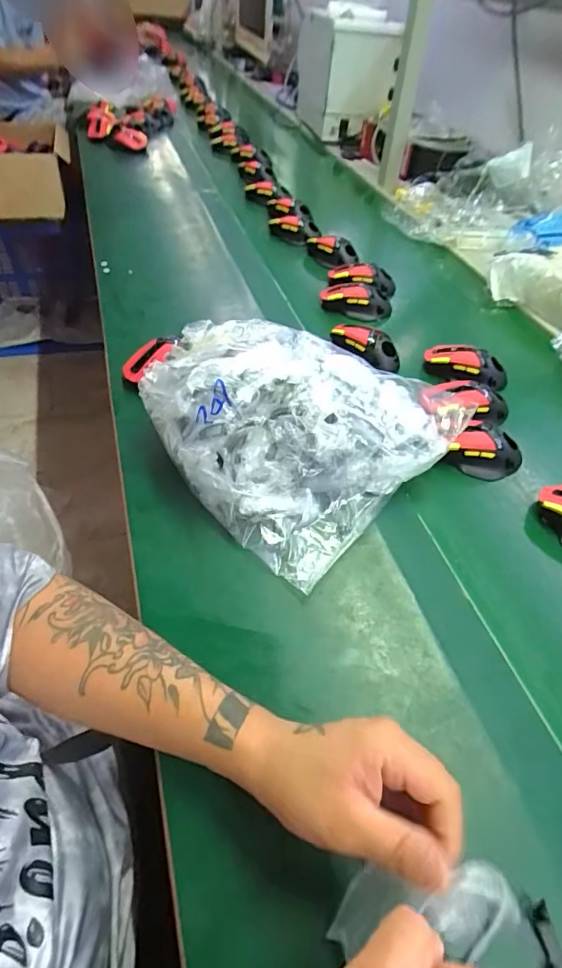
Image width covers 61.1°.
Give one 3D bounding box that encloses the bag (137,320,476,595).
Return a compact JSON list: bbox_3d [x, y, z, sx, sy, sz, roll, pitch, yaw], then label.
[{"bbox_3d":[0.005,-0.081,0.549,0.315,0.118,0.269,36,56,24],"label":"bag"}]

